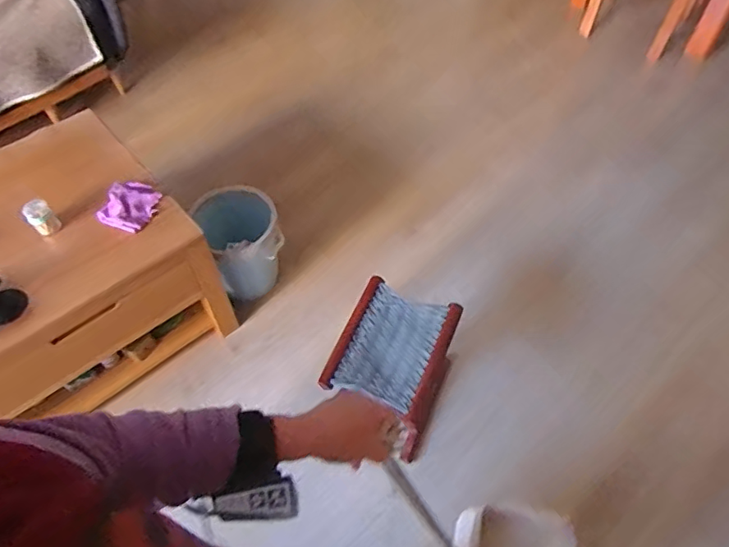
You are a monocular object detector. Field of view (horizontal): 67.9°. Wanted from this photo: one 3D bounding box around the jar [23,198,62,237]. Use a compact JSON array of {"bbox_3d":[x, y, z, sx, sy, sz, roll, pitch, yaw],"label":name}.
[{"bbox_3d":[-0.740,-0.126,1.244,0.051,0.082,0.049,-1,55,2],"label":"jar"}]

